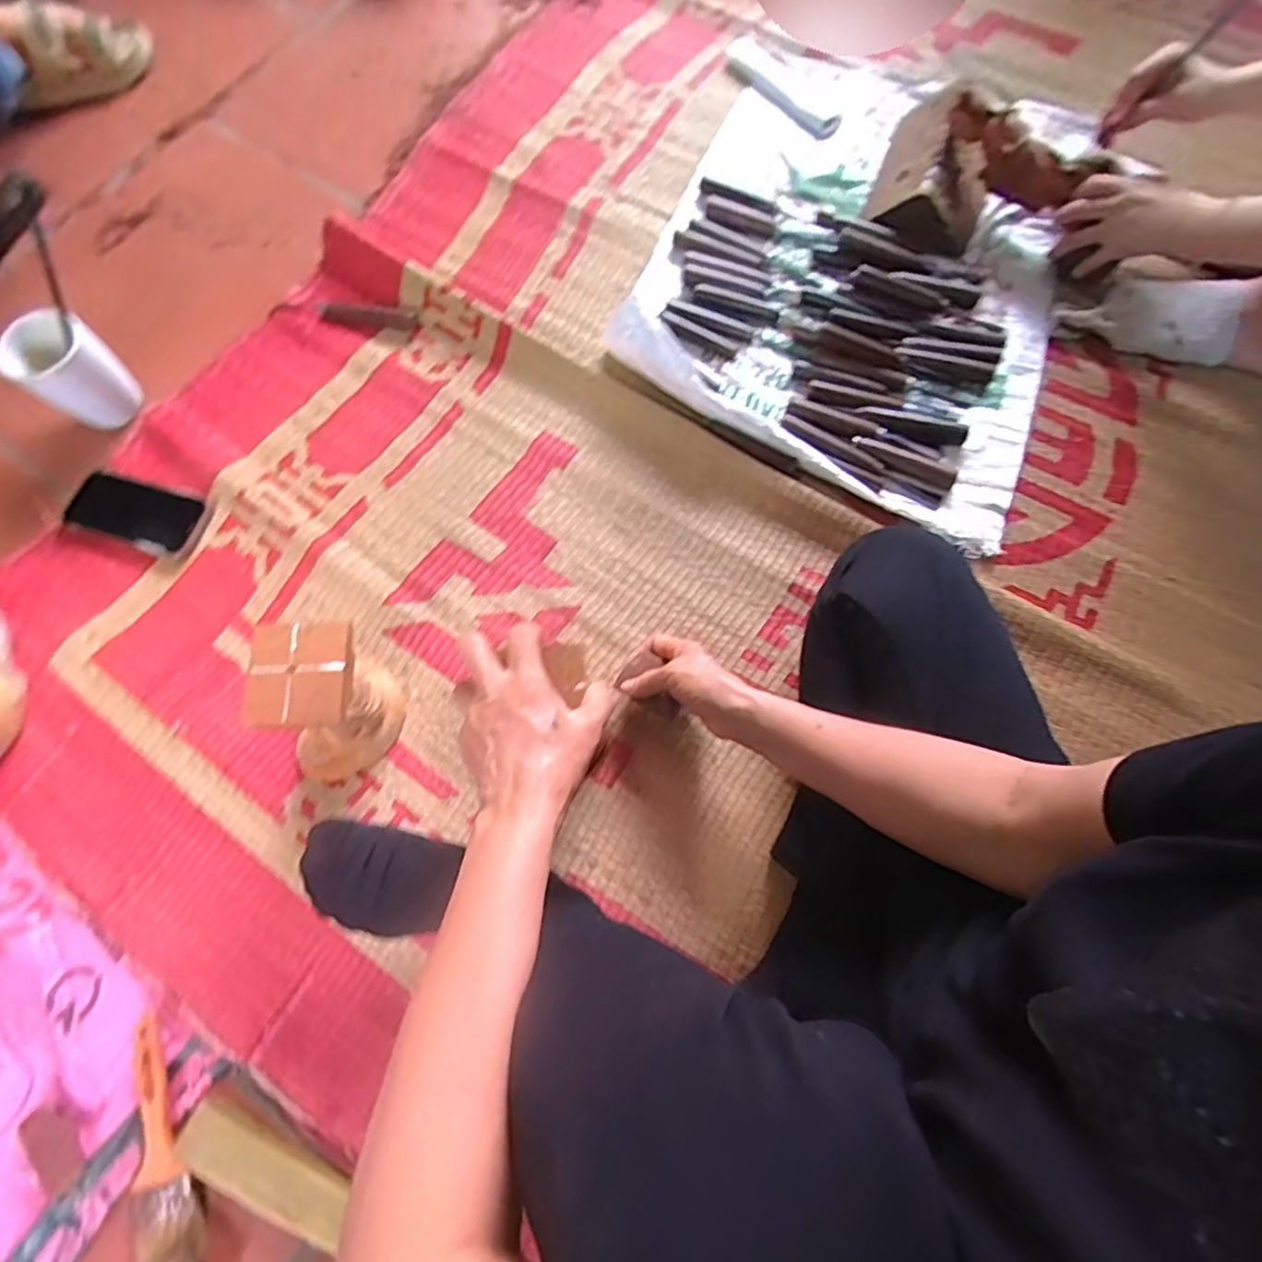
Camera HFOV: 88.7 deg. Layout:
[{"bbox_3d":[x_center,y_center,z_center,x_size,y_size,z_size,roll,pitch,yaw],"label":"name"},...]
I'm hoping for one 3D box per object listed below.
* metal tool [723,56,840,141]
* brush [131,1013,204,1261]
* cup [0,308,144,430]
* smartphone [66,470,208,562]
[{"bbox_3d":[0.203,-0.716,0.869,0.030,0.027,0.186,-41,76,-12],"label":"metal tool"},{"bbox_3d":[-0.374,0.403,0.513,0.045,0.019,0.172,-12,73,-5],"label":"brush"},{"bbox_3d":[-0.592,-0.273,0.686,0.075,0.090,0.087,36,75,10],"label":"cup"},{"bbox_3d":[-0.537,-0.128,0.698,0.146,0.004,0.071,17,73,4],"label":"smartphone"}]

